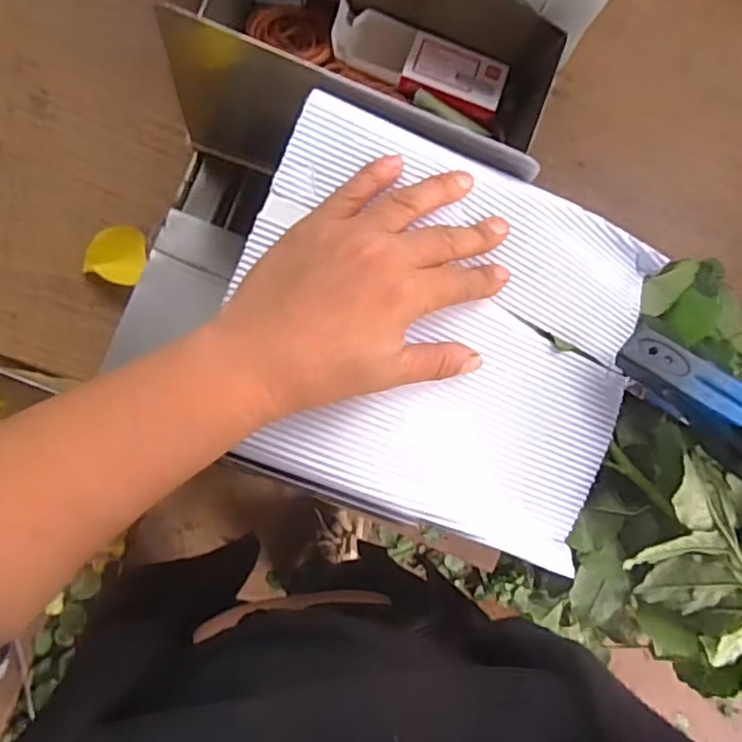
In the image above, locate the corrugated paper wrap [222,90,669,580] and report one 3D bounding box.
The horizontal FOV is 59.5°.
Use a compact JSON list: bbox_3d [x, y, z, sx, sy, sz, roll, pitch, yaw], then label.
[{"bbox_3d":[0.037,-0.018,0.320,0.203,0.037,0.177,21,84,-5],"label":"corrugated paper wrap"}]

